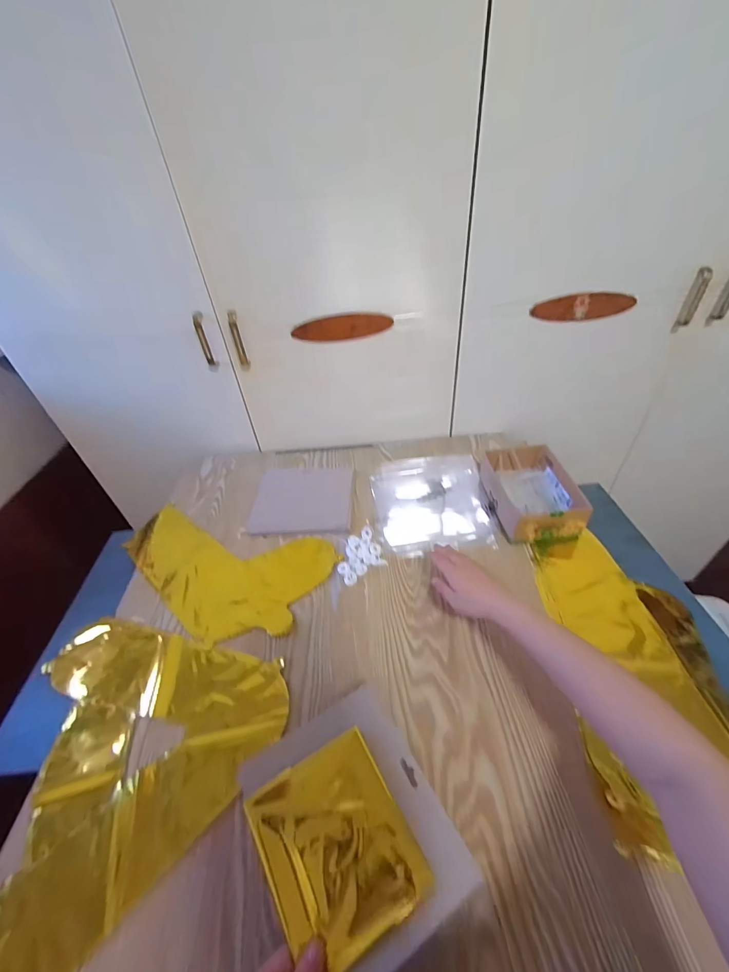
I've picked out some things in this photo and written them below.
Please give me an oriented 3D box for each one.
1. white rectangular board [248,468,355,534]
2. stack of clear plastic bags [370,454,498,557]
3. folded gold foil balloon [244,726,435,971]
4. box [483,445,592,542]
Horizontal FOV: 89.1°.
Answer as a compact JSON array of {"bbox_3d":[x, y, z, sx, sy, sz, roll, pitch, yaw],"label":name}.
[{"bbox_3d":[-0.119,0.024,0.740,0.187,0.012,0.174,-2,41,4],"label":"white rectangular board"},{"bbox_3d":[0.126,0.025,0.708,0.208,0.024,0.254,-4,41,1],"label":"stack of clear plastic bags"},{"bbox_3d":[-0.025,0.334,0.349,0.126,0.012,0.142,-18,55,-28],"label":"folded gold foil balloon"},{"bbox_3d":[0.298,0.011,0.673,0.124,0.069,0.181,-6,41,-1],"label":"box"}]

